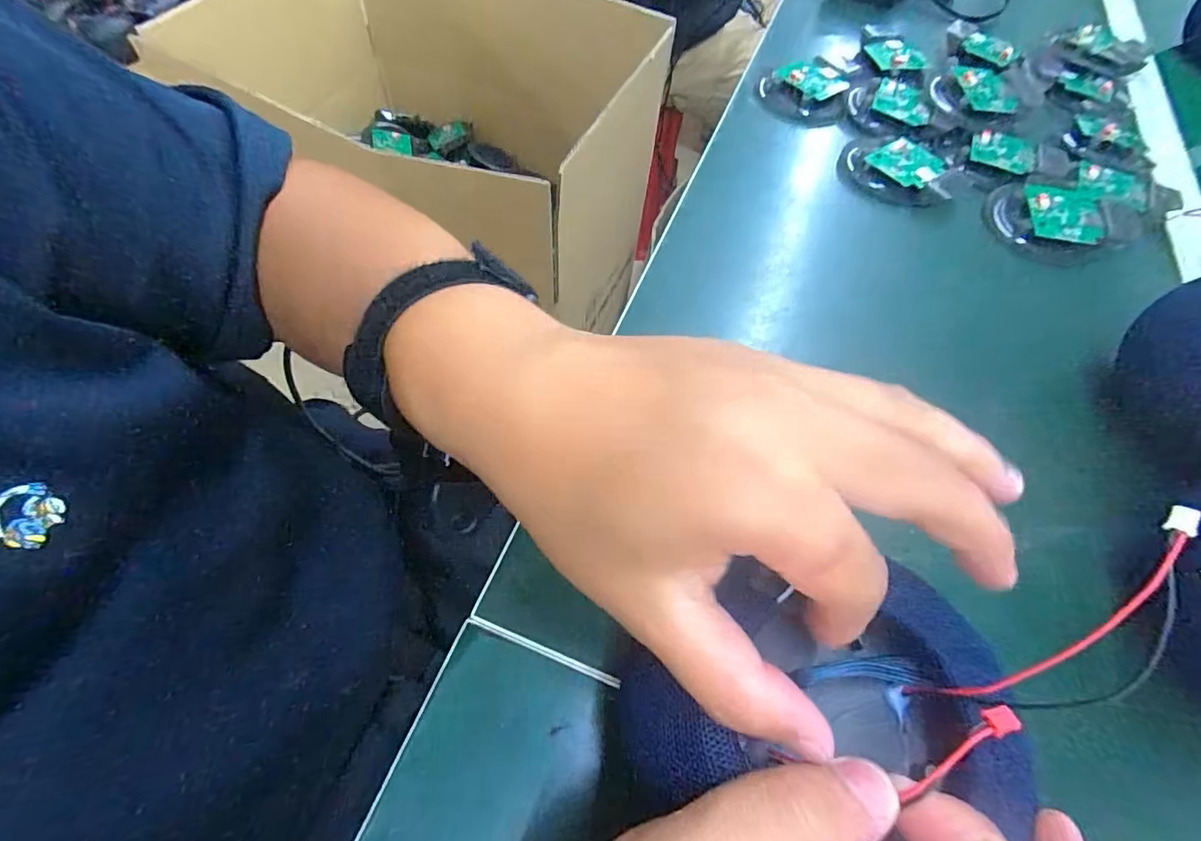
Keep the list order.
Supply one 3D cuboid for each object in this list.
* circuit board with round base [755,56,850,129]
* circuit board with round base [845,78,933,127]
[{"bbox_3d":[0.205,-0.335,0.530,0.086,0.028,0.075,10,60,1],"label":"circuit board with round base"},{"bbox_3d":[0.288,-0.317,0.519,0.077,0.020,0.065,19,61,6],"label":"circuit board with round base"}]

